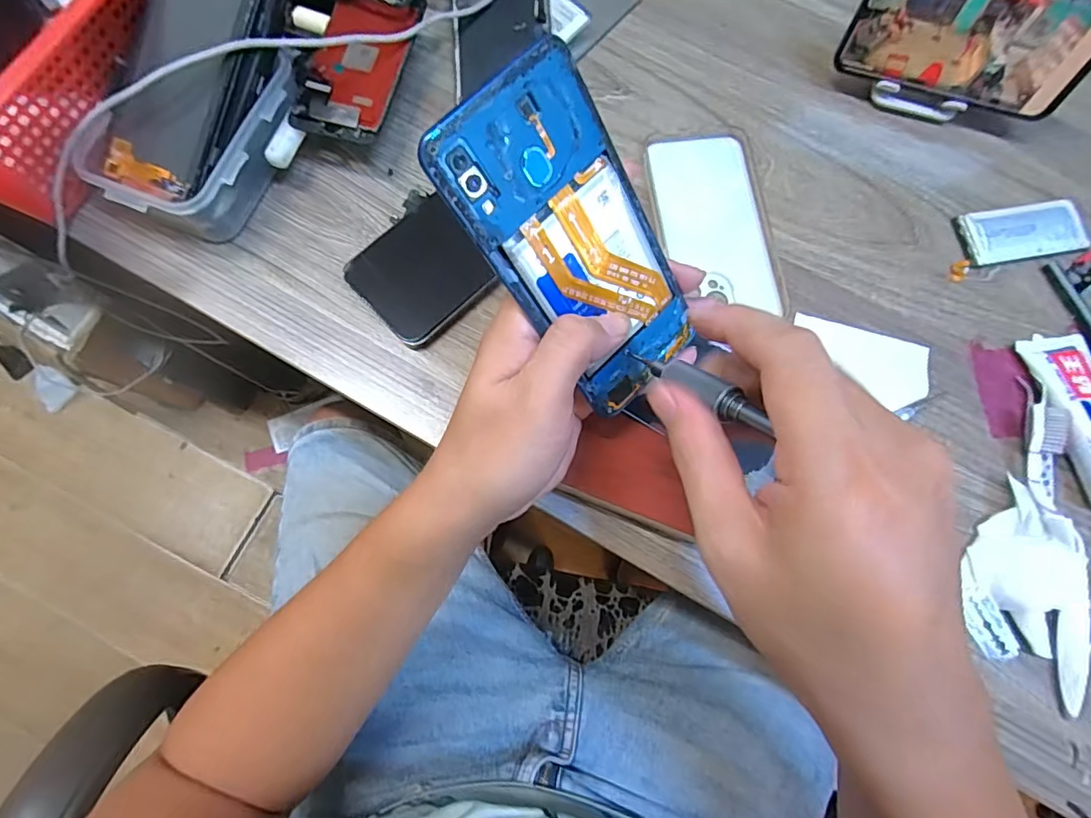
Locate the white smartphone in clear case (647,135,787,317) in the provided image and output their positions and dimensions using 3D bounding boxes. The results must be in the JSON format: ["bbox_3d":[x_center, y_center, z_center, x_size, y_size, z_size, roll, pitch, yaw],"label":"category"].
[{"bbox_3d":[0.121,-0.137,0.384,0.075,0.013,0.141,-7,76,-3],"label":"white smartphone in clear case"}]

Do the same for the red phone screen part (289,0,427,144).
[{"bbox_3d":[-0.133,-0.246,0.374,0.061,0.009,0.122,16,78,-7],"label":"red phone screen part"}]

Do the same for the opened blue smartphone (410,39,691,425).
[{"bbox_3d":[0.018,-0.068,0.234,0.072,0.153,0.004,-44,36,-7],"label":"opened blue smartphone"}]

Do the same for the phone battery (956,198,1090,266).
[{"bbox_3d":[0.350,-0.130,0.386,0.091,0.008,0.042,-9,76,-3],"label":"phone battery"}]

